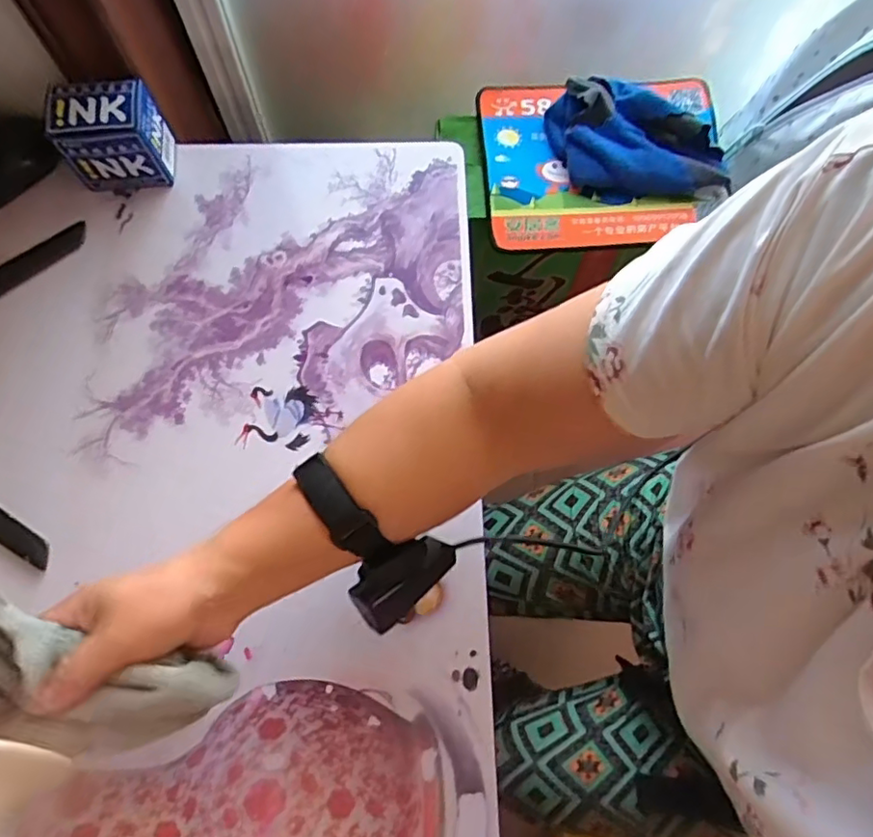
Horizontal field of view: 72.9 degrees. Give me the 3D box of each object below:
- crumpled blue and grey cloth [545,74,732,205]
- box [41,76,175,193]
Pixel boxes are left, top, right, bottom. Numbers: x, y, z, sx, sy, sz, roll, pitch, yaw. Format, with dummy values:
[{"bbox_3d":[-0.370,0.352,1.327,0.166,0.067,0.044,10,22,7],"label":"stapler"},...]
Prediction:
[{"bbox_3d":[0.208,-0.294,0.621,0.181,0.034,0.130,6,73,0],"label":"crumpled blue and grey cloth"},{"bbox_3d":[-0.270,-0.235,0.498,0.078,0.075,0.053,-5,75,-2],"label":"box"}]

